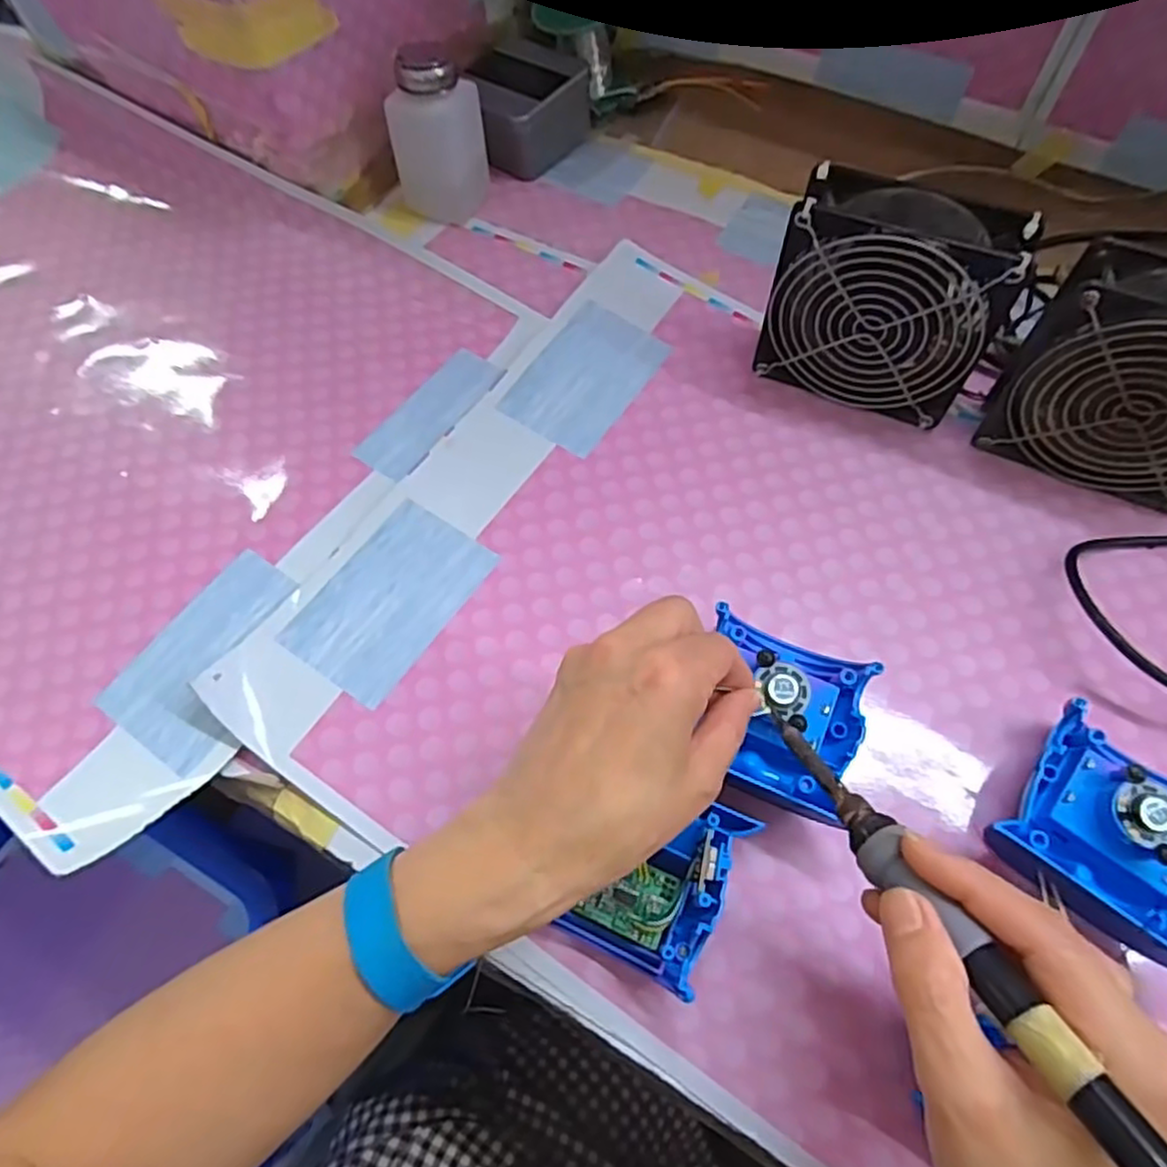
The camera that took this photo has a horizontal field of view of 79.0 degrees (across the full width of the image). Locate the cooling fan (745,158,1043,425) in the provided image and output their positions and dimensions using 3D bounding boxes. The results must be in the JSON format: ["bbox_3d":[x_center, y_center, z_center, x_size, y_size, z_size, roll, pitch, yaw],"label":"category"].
[{"bbox_3d":[0.171,-0.158,0.409,0.120,0.118,0.046,26,66,14],"label":"cooling fan"}]

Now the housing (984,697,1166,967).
[{"bbox_3d":[0.232,0.110,0.310,0.083,0.043,0.083,31,68,16],"label":"housing"}]

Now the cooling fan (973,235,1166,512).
[{"bbox_3d":[0.296,-0.106,0.378,0.124,0.117,0.048,25,66,13],"label":"cooling fan"}]

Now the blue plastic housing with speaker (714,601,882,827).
[{"bbox_3d":[0.092,0.060,0.334,0.077,0.031,0.076,19,65,11],"label":"blue plastic housing with speaker"}]

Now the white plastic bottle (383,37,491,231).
[{"bbox_3d":[-0.105,-0.320,0.503,0.053,0.091,0.049,20,65,11],"label":"white plastic bottle"}]

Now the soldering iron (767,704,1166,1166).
[{"bbox_3d":[0.115,0.108,0.228,0.015,0.014,0.213,-20,33,-9],"label":"soldering iron"}]

